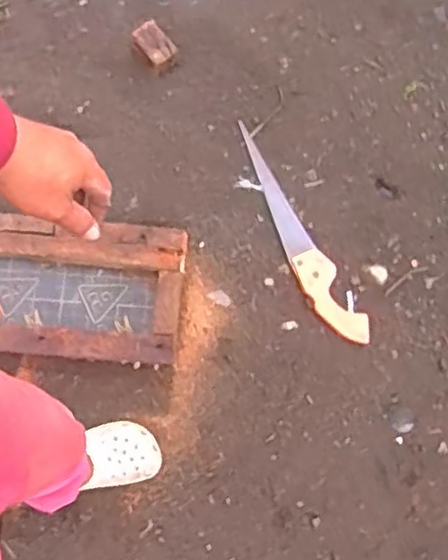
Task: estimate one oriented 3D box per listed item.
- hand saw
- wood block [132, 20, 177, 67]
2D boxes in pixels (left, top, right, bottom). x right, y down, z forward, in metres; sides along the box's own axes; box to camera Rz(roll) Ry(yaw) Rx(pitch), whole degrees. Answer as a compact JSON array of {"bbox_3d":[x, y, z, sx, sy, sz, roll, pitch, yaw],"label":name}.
[{"bbox_3d":[0.138,-0.081,1.313,0.078,0.026,0.476,-31,81,-7],"label":"hand saw"},{"bbox_3d":[-0.141,-0.471,1.353,0.059,0.042,0.090,-37,82,-7],"label":"wood block"}]

